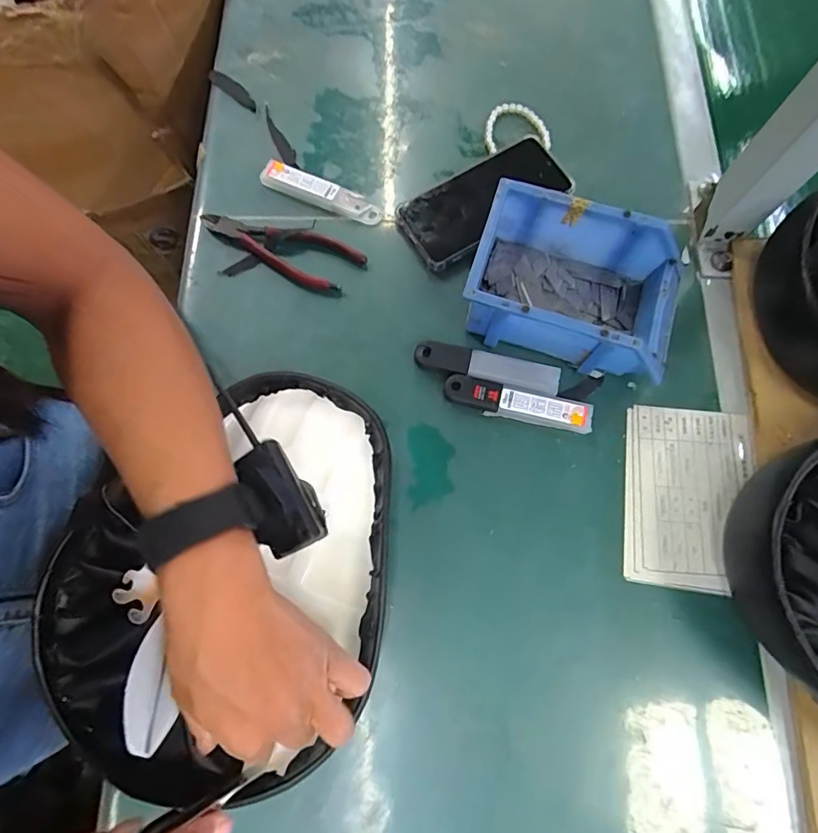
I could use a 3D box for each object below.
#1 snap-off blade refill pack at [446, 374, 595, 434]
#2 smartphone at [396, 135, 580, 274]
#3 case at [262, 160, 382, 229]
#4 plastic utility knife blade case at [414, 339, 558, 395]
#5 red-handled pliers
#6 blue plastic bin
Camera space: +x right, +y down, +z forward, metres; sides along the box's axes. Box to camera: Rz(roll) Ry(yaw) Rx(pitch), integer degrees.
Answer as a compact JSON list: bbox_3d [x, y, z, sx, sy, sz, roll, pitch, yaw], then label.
[{"bbox_3d":[0.095,-0.011,0.427,0.128,0.010,0.027,14,76,5],"label":"snap-off blade refill pack"},{"bbox_3d":[0.073,-0.215,0.486,0.170,0.011,0.080,-30,76,-6],"label":"smartphone"},{"bbox_3d":[-0.087,-0.222,0.487,0.127,0.011,0.026,24,77,8],"label":"case"},{"bbox_3d":[0.069,-0.044,0.437,0.126,0.008,0.028,13,76,5],"label":"plastic utility knife blade case"},{"bbox_3d":[-0.121,-0.167,0.470,0.153,0.009,0.053,29,78,9],"label":"red-handled pliers"},{"bbox_3d":[0.143,-0.112,0.423,0.168,0.069,0.113,17,76,6],"label":"blue plastic bin"}]

